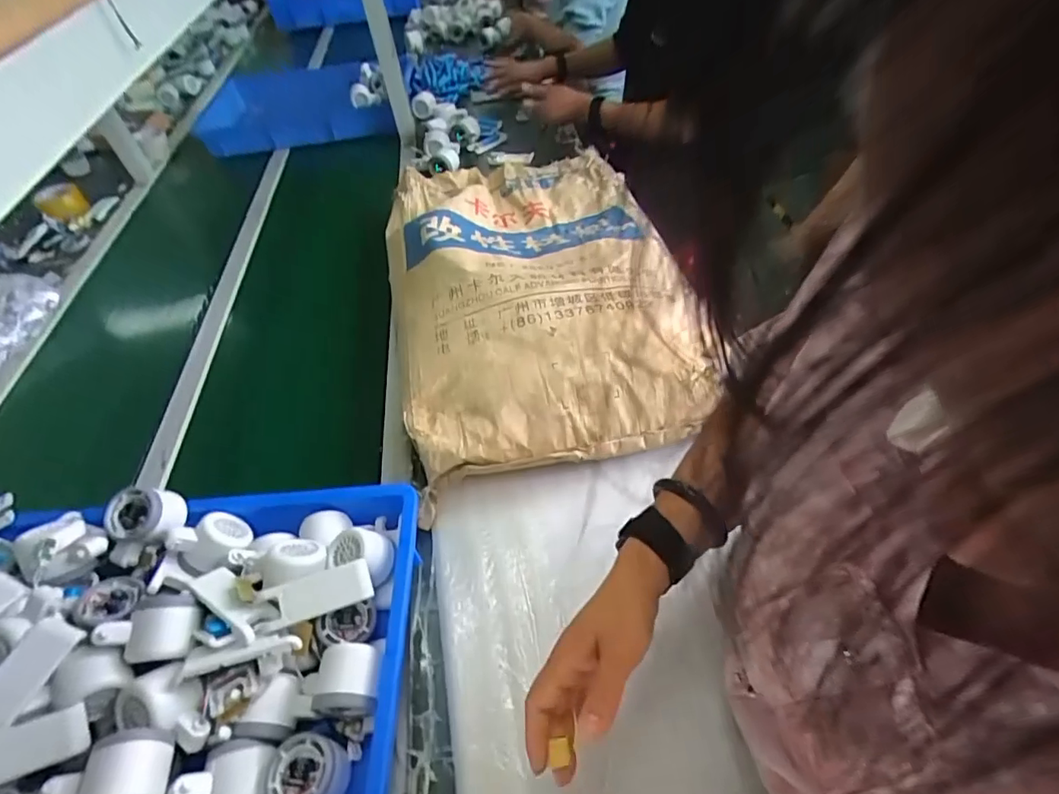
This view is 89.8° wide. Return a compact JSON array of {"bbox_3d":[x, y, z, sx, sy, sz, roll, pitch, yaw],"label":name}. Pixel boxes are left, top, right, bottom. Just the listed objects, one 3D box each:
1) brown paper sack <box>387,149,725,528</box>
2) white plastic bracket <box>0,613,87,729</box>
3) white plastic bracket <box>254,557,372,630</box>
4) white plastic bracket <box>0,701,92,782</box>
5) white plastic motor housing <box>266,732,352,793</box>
[{"bbox_3d":[0.001,-0.212,0.866,0.428,0.112,0.724,-11,50,-3],"label":"brown paper sack"},{"bbox_3d":[-0.441,0.243,0.459,0.040,0.007,0.100,25,50,-3],"label":"white plastic bracket"},{"bbox_3d":[-0.211,0.194,0.522,0.106,0.005,0.038,-15,74,-16],"label":"white plastic bracket"},{"bbox_3d":[-0.424,0.289,0.432,0.103,0.010,0.039,-9,74,-30],"label":"white plastic bracket"},{"bbox_3d":[-0.194,0.343,0.463,0.057,0.042,0.083,-3,50,4],"label":"white plastic motor housing"}]

